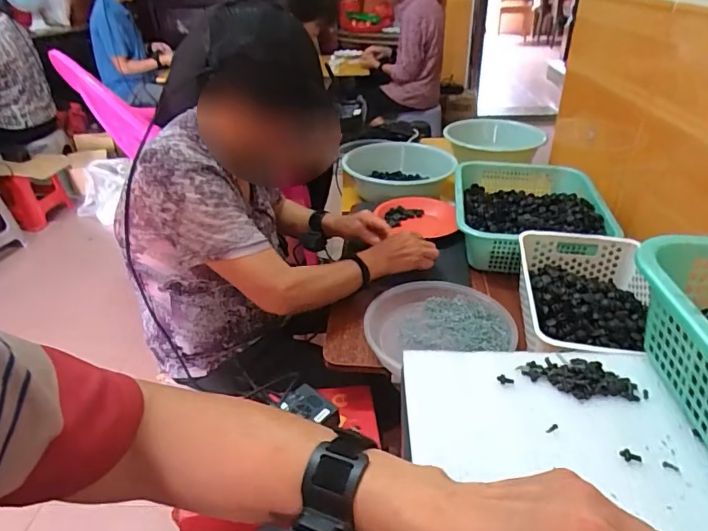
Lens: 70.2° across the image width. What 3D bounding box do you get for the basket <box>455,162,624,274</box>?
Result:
[{"bbox_3d":[0.377,-0.120,1.087,0.306,0.083,0.376,3,32,8],"label":"basket"}]

